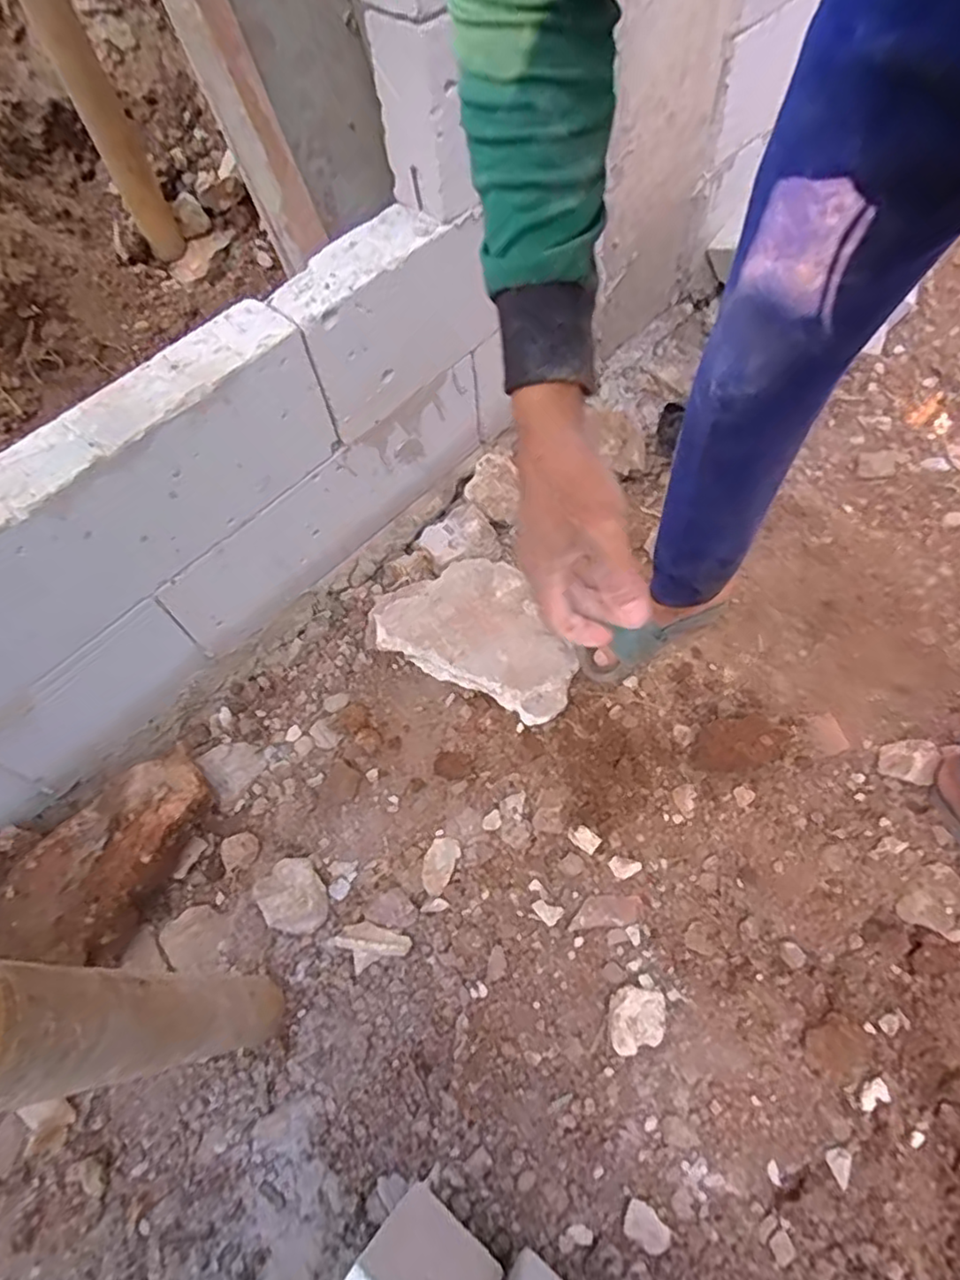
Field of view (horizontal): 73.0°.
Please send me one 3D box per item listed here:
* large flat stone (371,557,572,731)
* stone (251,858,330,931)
[{"bbox_3d":[-0.009,-0.003,0.995,0.273,0.055,0.313,-14,58,-23],"label":"large flat stone"},{"bbox_3d":[-0.251,0.340,0.863,0.082,0.036,0.105,-37,66,-15],"label":"stone"}]

